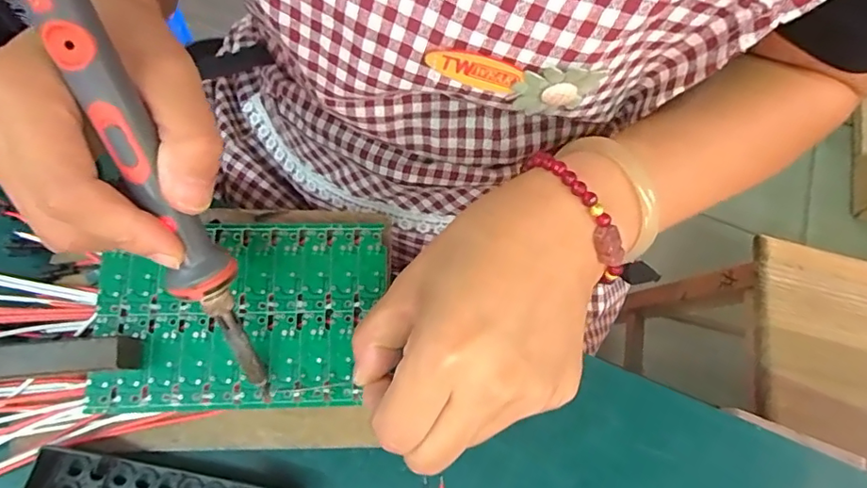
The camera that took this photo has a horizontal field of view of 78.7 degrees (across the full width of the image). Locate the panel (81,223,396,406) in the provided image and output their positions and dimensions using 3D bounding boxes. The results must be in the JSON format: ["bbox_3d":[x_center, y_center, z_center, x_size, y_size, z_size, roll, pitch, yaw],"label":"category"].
[{"bbox_3d":[-0.094,0.034,0.261,0.135,0.012,0.088,-1,69,-3],"label":"panel"}]

